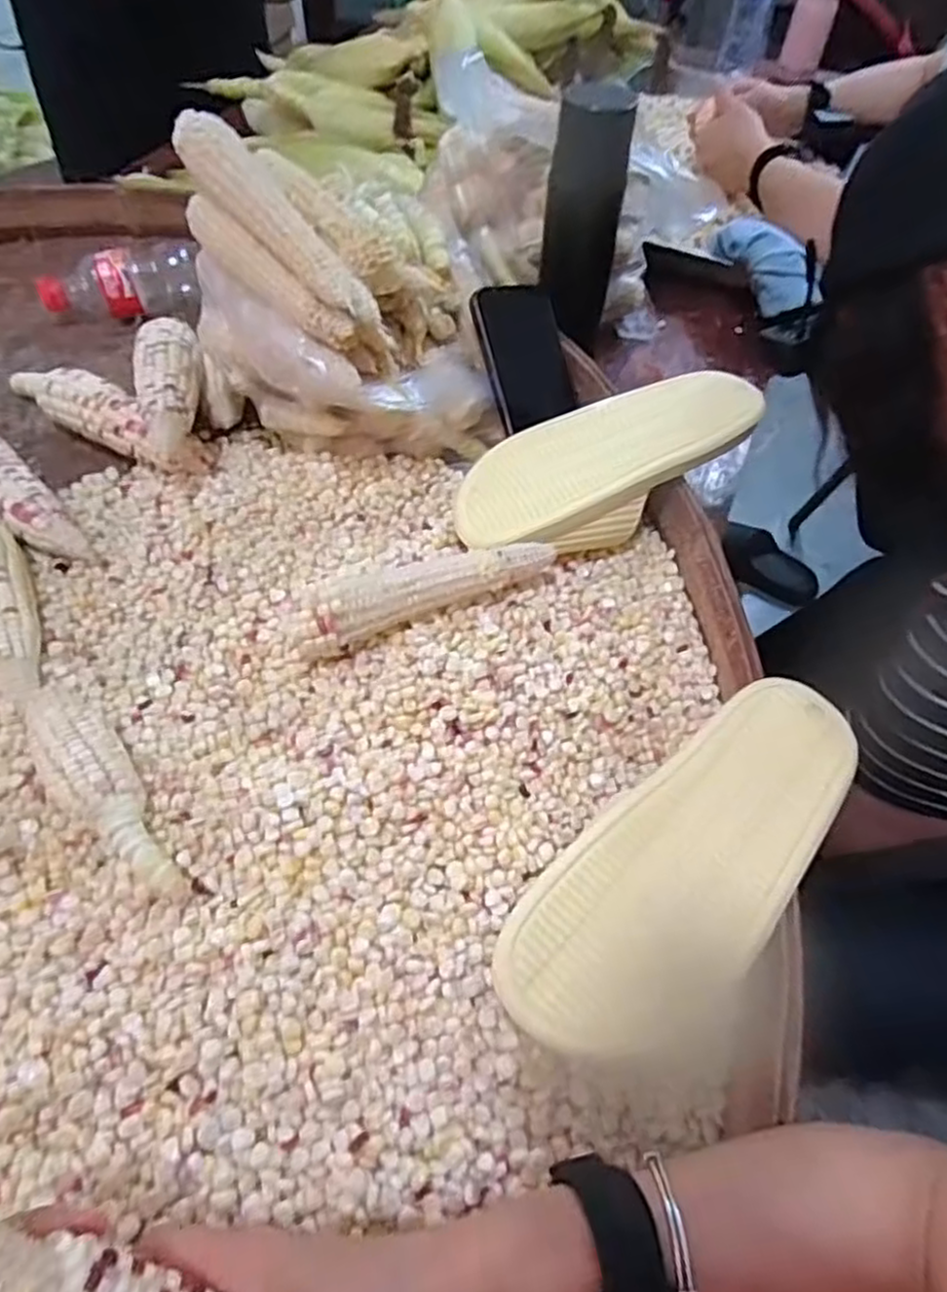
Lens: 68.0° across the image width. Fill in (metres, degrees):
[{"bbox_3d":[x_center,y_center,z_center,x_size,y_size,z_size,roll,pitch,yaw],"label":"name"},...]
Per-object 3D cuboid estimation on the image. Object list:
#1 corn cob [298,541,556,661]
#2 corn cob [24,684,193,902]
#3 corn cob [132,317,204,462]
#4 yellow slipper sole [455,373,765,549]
[{"bbox_3d":[-0.031,-0.037,0.468,0.174,0.042,0.033,-20,58,-16],"label":"corn cob"},{"bbox_3d":[-0.212,0.081,0.397,0.044,0.037,0.158,-32,61,-21],"label":"corn cob"},{"bbox_3d":[-0.248,-0.211,0.587,0.052,0.058,0.166,-16,57,-13],"label":"corn cob"},{"bbox_3d":[0.096,-0.143,0.530,0.232,0.033,0.085,-24,57,1],"label":"yellow slipper sole"}]

